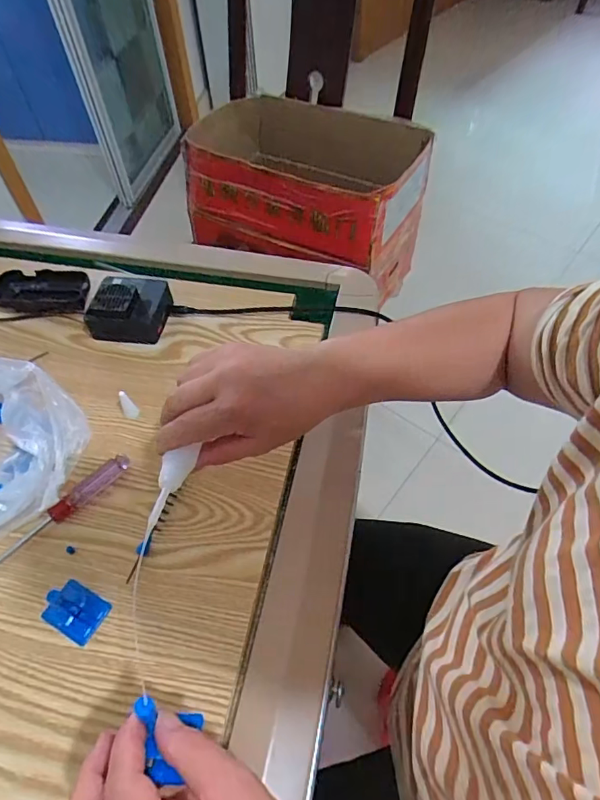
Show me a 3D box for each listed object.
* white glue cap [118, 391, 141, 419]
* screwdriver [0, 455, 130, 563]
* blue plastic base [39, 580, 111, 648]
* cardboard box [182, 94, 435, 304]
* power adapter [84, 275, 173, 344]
[{"bbox_3d":[-0.167,0.006,0.483,0.012,0.035,0.009,20,57,15],"label":"white glue cap"},{"bbox_3d":[-0.210,0.098,0.425,0.014,0.017,0.148,37,63,24],"label":"screwdriver"},{"bbox_3d":[-0.174,0.162,0.383,0.043,0.016,0.034,24,59,18],"label":"blue plastic base"},{"bbox_3d":[0.004,-0.410,1.002,0.462,0.271,0.344,17,57,14],"label":"cardboard box"},{"bbox_3d":[-0.187,-0.104,0.554,0.081,0.044,0.069,5,55,6],"label":"power adapter"}]

